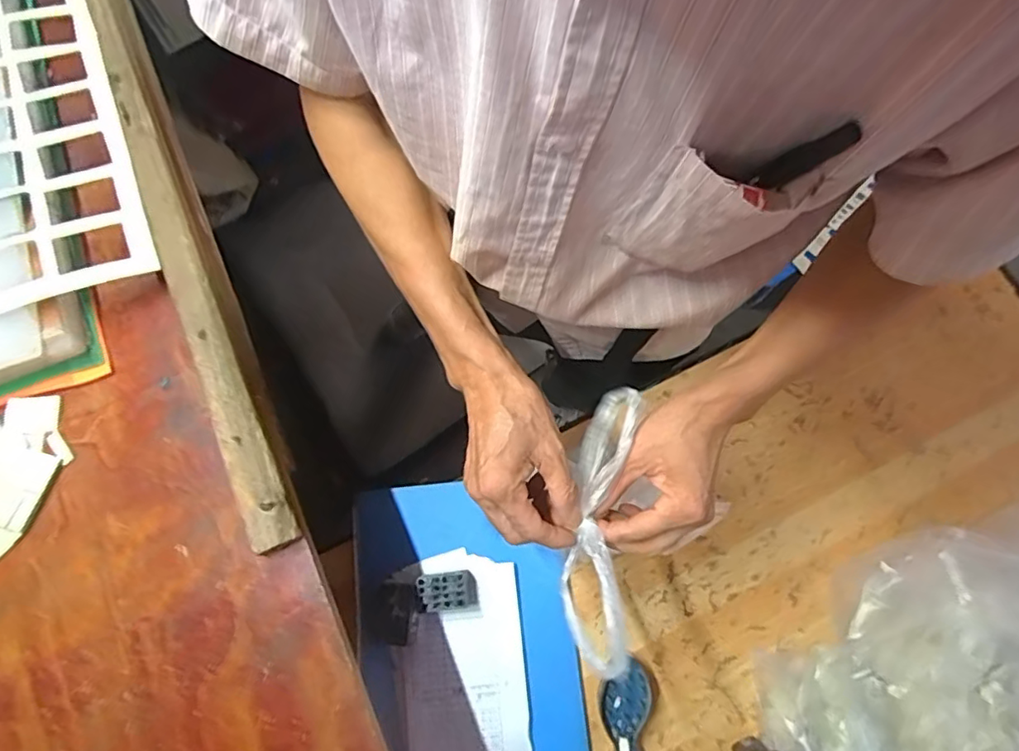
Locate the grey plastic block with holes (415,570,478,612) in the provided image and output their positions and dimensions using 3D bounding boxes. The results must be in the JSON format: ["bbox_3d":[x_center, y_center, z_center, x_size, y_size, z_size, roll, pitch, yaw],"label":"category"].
[{"bbox_3d":[-0.065,0.223,0.585,0.059,0.023,0.035,-6,75,-1],"label":"grey plastic block with holes"}]

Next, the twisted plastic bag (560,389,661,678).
[{"bbox_3d":[0.071,0.111,0.421,0.049,0.054,0.202,5,78,2],"label":"twisted plastic bag"}]

